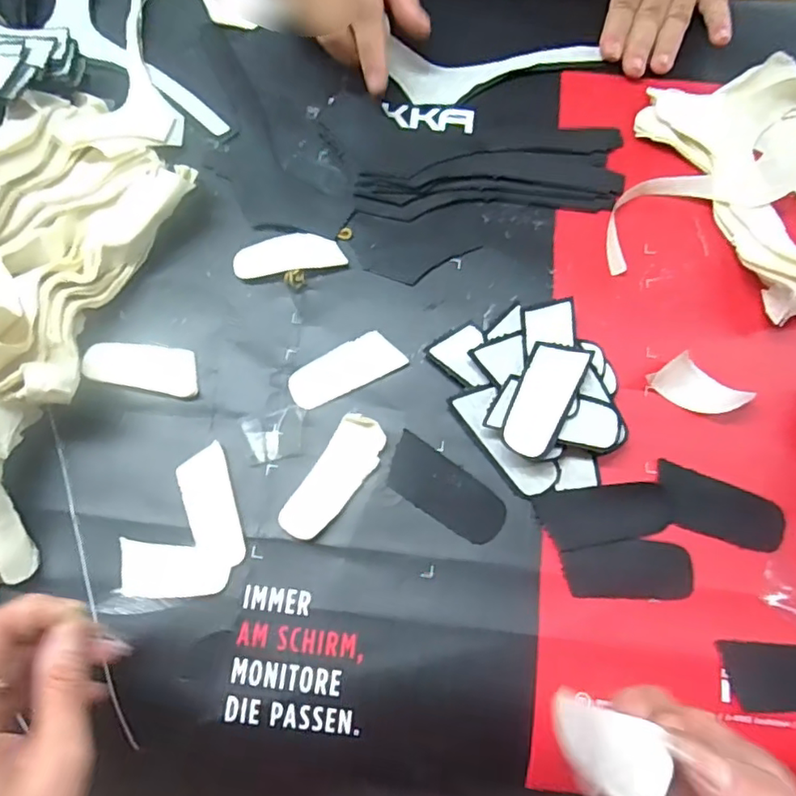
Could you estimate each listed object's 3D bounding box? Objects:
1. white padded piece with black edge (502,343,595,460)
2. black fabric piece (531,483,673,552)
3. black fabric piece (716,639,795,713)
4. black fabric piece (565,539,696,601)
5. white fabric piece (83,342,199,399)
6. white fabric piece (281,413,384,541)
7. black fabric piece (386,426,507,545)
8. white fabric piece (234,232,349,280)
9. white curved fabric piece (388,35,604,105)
[{"bbox_3d":[0.081,-0.001,0.329,0.032,0.004,0.073,27,71,9],"label":"white padded piece with black edge"},{"bbox_3d":[0.117,0.065,0.332,0.074,0.004,0.032,-9,76,-2],"label":"black fabric piece"},{"bbox_3d":[0.211,0.149,0.314,0.071,0.004,0.034,3,76,1],"label":"black fabric piece"},{"bbox_3d":[0.127,0.095,0.324,0.069,0.004,0.031,2,76,0],"label":"black fabric piece"},{"bbox_3d":[-0.151,-0.019,0.351,0.065,0.008,0.029,10,76,2],"label":"white fabric piece"},{"bbox_3d":[-0.036,0.045,0.334,0.028,0.012,0.075,32,78,7],"label":"white fabric piece"},{"bbox_3d":[0.027,0.053,0.339,0.073,0.004,0.032,34,78,8],"label":"black fabric piece"},{"bbox_3d":[-0.069,-0.091,0.373,0.067,0.004,0.027,-12,76,-3],"label":"white fabric piece"},{"bbox_3d":[0.068,-0.228,0.414,0.141,0.006,0.048,0,76,0],"label":"white curved fabric piece"}]

